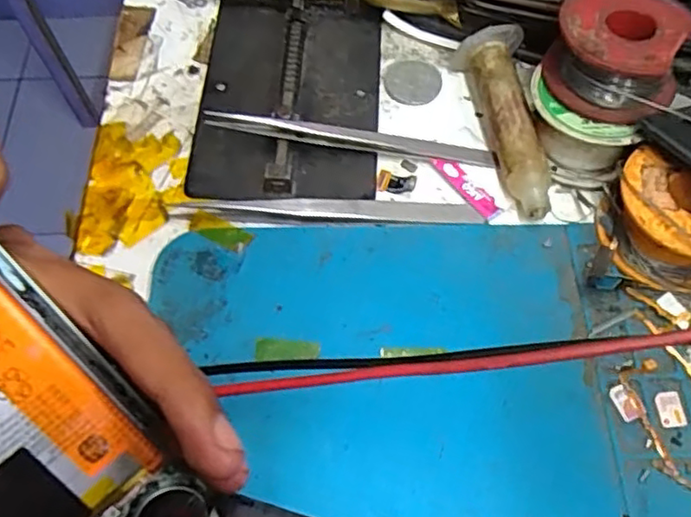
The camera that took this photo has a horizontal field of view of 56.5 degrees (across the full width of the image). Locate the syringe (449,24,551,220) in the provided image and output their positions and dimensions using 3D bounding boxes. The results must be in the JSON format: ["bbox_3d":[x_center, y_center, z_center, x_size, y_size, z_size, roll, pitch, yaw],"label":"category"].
[{"bbox_3d":[0.071,-0.059,0.275,0.025,0.022,0.091,-9,63,-6],"label":"syringe"}]

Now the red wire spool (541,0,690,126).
[{"bbox_3d":[0.107,-0.084,0.254,0.048,0.029,0.053,23,64,10],"label":"red wire spool"}]

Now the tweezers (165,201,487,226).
[{"bbox_3d":[-0.007,-0.019,0.261,0.126,0.007,0.010,0,63,-1],"label":"tweezers"}]

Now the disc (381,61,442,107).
[{"bbox_3d":[0.031,-0.083,0.299,0.026,0.004,0.026,1,63,-1],"label":"disc"}]

